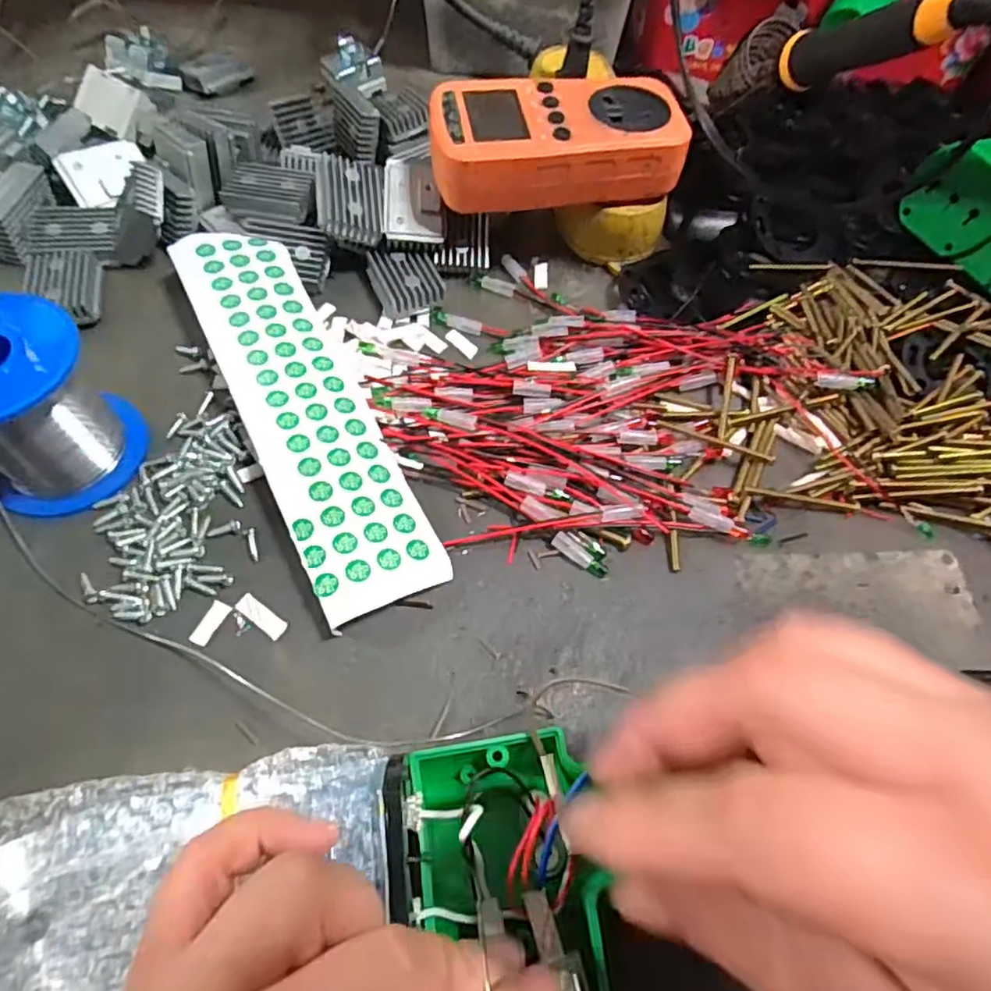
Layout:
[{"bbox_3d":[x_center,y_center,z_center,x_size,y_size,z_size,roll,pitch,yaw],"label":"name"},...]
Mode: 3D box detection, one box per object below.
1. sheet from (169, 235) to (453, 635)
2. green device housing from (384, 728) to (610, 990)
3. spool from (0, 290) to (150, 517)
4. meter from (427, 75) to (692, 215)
[{"bbox_3d":[-0.090,-0.044,0.287,0.052,0.018,0.215,-23,65,-16],"label":"sheet"},{"bbox_3d":[0.003,0.127,0.173,0.060,0.035,0.111,-3,61,-5],"label":"green device housing"},{"bbox_3d":[-0.188,-0.036,0.249,0.062,0.064,0.061,-39,70,-22],"label":"spool"},{"bbox_3d":[0.028,-0.186,0.323,0.127,0.032,0.072,-14,62,-12],"label":"meter"}]

